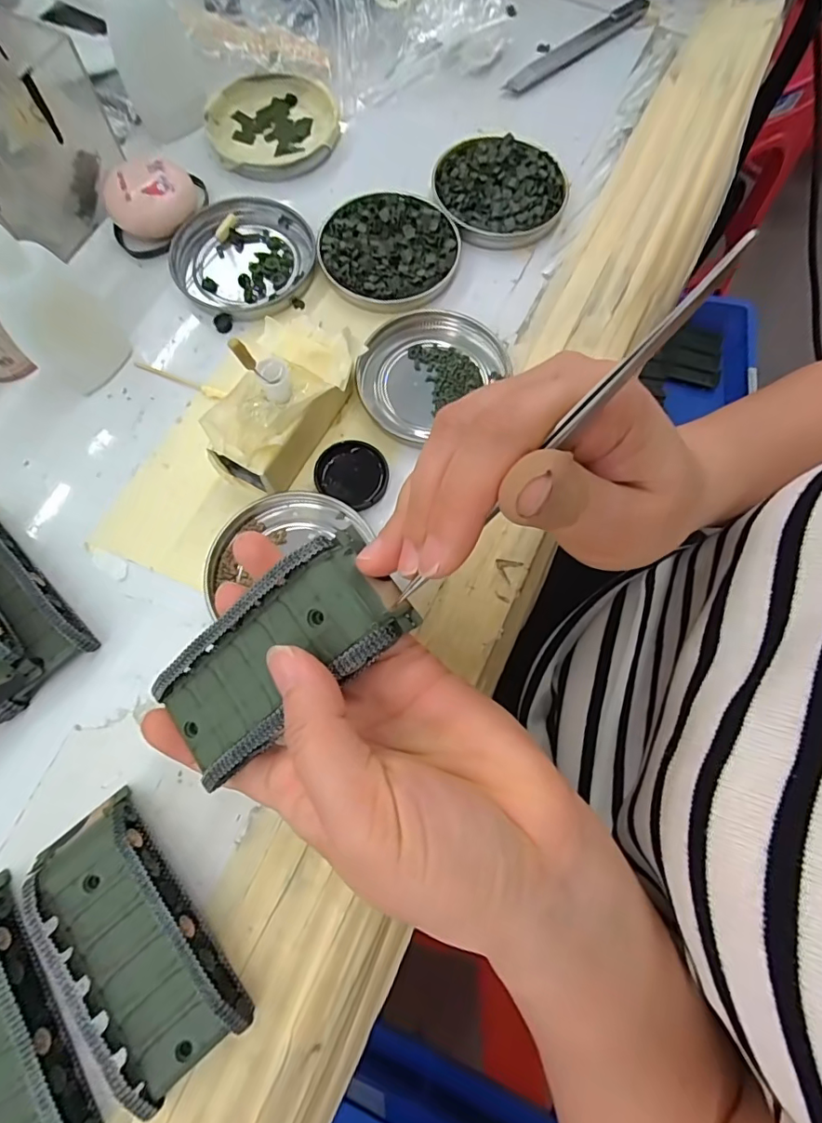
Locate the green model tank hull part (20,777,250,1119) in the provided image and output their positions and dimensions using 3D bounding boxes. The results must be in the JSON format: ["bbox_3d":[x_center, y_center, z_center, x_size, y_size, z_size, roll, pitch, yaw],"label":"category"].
[{"bbox_3d":[-0.105,0.140,0.193,0.046,0.021,0.095,-39,78,-11],"label":"green model tank hull part"}]

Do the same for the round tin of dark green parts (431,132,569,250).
[{"bbox_3d":[0.053,-0.222,0.309,0.077,0.012,0.075,0,74,0],"label":"round tin of dark green parts"}]

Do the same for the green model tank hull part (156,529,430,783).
[{"bbox_3d":[-0.047,0.033,0.178,0.093,0.018,0.043,-39,77,11],"label":"green model tank hull part"}]

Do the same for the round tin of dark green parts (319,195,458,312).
[{"bbox_3d":[-0.013,-0.177,0.296,0.076,0.010,0.075,0,74,0],"label":"round tin of dark green parts"}]

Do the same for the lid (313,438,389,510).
[{"bbox_3d":[-0.029,-0.044,0.259,0.037,0.006,0.031,25,75,7],"label":"lid"}]

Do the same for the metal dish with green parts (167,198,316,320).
[{"bbox_3d":[-0.097,-0.173,0.296,0.074,0.009,0.079,0,74,0],"label":"metal dish with green parts"}]

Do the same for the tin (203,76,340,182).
[{"bbox_3d":[-0.086,-0.273,0.326,0.079,0.013,0.074,0,74,0],"label":"tin"}]

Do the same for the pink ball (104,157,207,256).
[{"bbox_3d":[-0.145,-0.202,0.296,0.053,0.024,0.044,-16,74,-5],"label":"pink ball"}]

